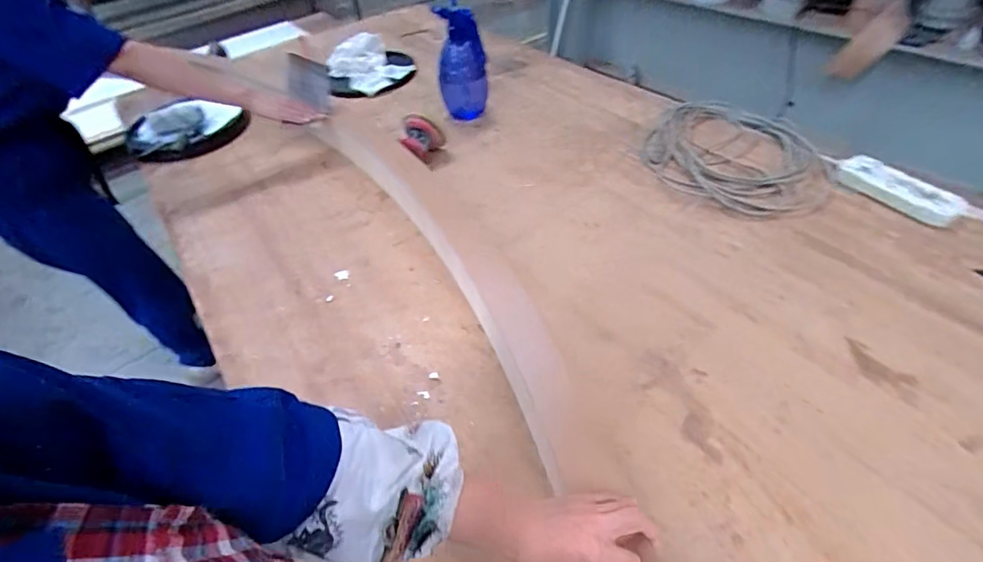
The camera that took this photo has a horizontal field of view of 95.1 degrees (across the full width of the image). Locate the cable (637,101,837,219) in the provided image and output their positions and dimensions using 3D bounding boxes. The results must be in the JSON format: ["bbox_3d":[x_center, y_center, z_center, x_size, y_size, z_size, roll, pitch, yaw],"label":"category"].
[{"bbox_3d":[0.540,-0.294,1.011,0.365,0.037,0.423,12,50,17],"label":"cable"}]

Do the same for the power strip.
[{"bbox_3d":[0.773,-0.176,0.857,0.065,0.044,0.198,-36,53,-24],"label":"power strip"}]

